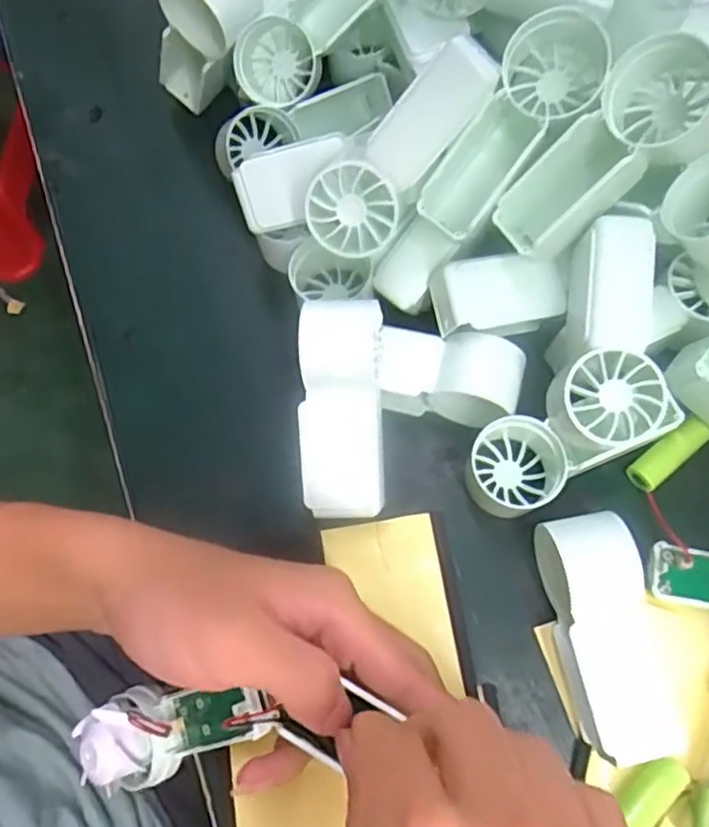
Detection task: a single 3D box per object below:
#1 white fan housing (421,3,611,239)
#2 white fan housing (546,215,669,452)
[{"bbox_3d":[0.070,-0.121,0.286,0.041,0.046,0.100,42,106,13],"label":"white fan housing"},{"bbox_3d":[0.106,-0.029,0.279,0.039,0.042,0.091,9,73,4],"label":"white fan housing"}]

